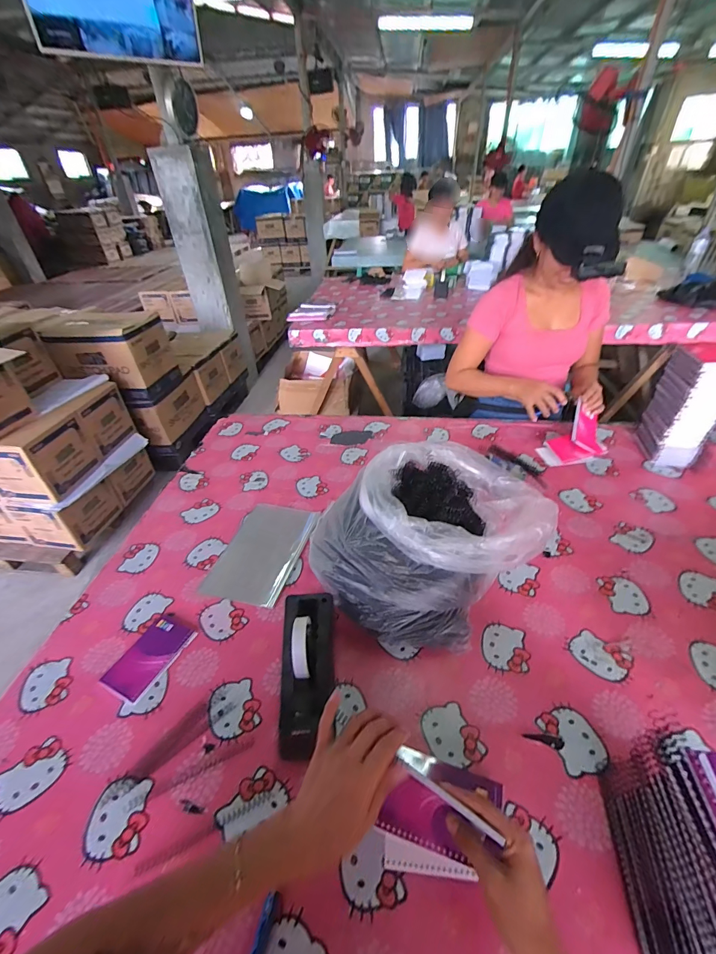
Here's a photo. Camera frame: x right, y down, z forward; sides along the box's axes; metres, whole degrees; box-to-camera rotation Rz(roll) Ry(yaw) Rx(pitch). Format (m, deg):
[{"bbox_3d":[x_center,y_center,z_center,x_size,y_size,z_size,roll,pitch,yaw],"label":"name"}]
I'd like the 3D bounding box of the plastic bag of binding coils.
[{"bbox_3d":[0.137,0.107,0.680,0.391,0.215,0.284,-27,44,-26],"label":"plastic bag of binding coils"}]

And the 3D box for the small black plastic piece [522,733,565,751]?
[{"bbox_3d":[0.252,0.358,0.519,0.051,0.004,0.016,2,39,8],"label":"small black plastic piece"}]

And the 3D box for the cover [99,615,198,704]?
[{"bbox_3d":[-0.346,0.299,0.638,0.082,0.008,0.130,15,43,22],"label":"cover"}]

